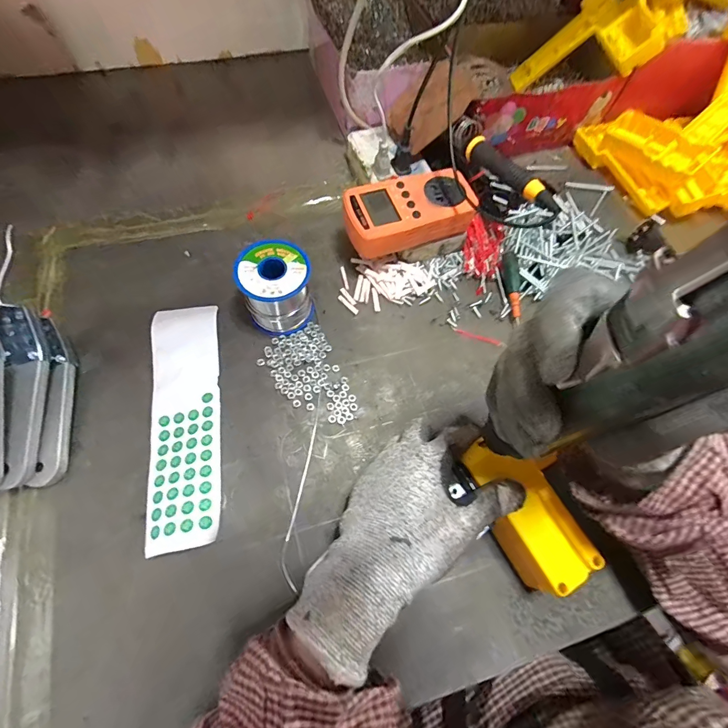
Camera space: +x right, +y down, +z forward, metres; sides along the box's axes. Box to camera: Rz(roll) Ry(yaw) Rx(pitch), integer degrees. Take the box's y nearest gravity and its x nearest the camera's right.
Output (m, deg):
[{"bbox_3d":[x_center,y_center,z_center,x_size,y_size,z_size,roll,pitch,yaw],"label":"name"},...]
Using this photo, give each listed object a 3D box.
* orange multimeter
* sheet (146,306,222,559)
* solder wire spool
[{"bbox_3d":[0.046,-0.155,0.382,0.131,0.033,0.066,-19,69,-11],"label":"orange multimeter"},{"bbox_3d":[-0.156,0.042,0.329,0.060,0.014,0.217,-10,66,-8],"label":"sheet"},{"bbox_3d":[-0.082,-0.070,0.358,0.063,0.063,0.062,1,65,-3],"label":"solder wire spool"}]

